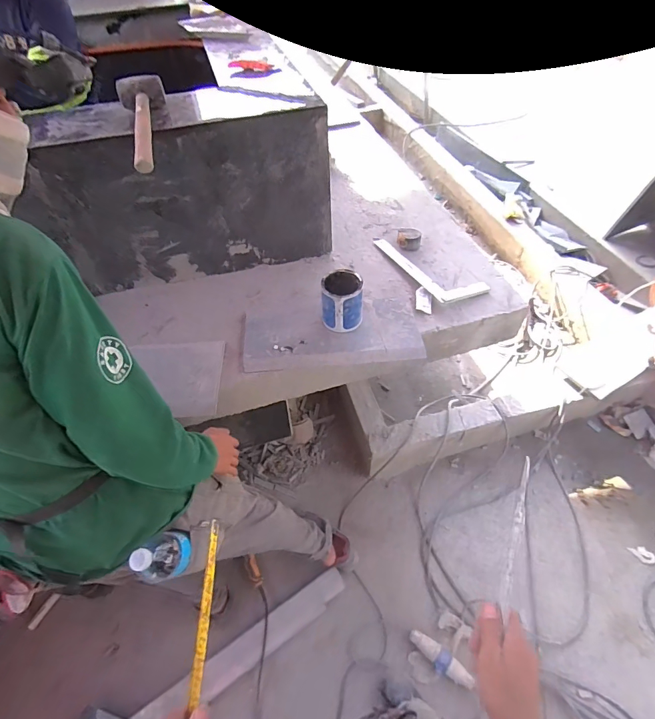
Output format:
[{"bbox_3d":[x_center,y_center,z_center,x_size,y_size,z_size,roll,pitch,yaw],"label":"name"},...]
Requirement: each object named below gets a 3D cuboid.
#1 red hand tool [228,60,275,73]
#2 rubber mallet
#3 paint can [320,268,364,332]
[{"bbox_3d":[-0.212,-0.826,1.143,0.136,0.018,0.035,16,56,15],"label":"red hand tool"},{"bbox_3d":[-0.385,-0.521,0.875,0.100,0.072,0.305,-18,52,-12],"label":"rubber mallet"},{"bbox_3d":[0.038,-0.145,1.006,0.099,0.114,0.110,4,51,6],"label":"paint can"}]

